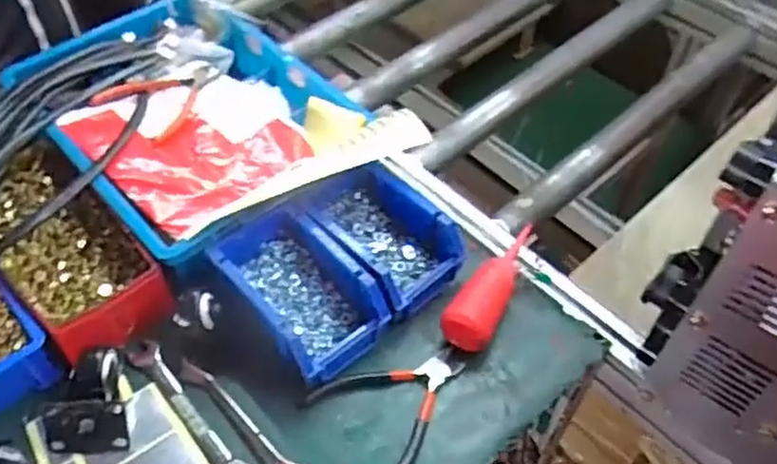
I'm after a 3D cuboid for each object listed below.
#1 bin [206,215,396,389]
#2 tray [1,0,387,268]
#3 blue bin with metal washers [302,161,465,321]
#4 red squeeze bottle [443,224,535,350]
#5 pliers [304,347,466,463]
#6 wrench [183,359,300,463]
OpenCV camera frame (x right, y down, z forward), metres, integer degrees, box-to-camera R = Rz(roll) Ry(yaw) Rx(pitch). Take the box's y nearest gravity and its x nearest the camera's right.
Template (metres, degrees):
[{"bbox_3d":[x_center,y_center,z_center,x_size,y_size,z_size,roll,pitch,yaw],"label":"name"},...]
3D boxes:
[{"bbox_3d":[-0.088,0.057,0.662,0.103,0.063,0.162,-33,58,-25],"label":"bin"},{"bbox_3d":[-0.219,-0.132,0.795,0.292,0.084,0.411,-35,59,-25],"label":"tray"},{"bbox_3d":[-0.003,0.000,0.707,0.109,0.060,0.168,-30,57,-23],"label":"blue bin with metal washers"},{"bbox_3d":[0.107,0.045,0.694,0.049,0.037,0.179,22,54,17],"label":"red squeeze bottle"},{"bbox_3d":[0.013,0.152,0.629,0.145,0.017,0.109,-34,59,-25],"label":"pliers"},{"bbox_3d":[-0.124,0.172,0.603,0.171,0.011,0.023,35,58,24],"label":"wrench"}]

